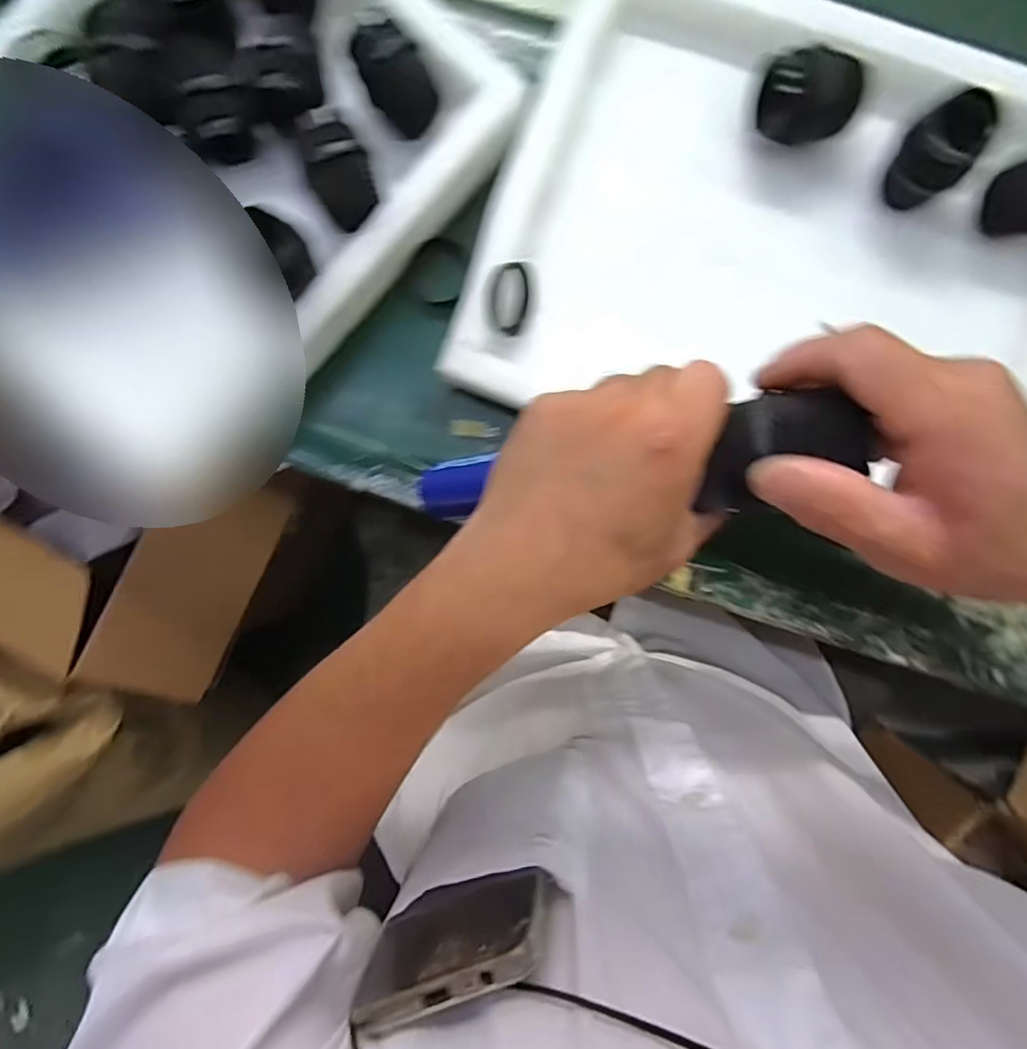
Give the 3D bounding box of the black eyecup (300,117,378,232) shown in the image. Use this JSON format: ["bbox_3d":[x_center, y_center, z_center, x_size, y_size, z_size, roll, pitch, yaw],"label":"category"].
[{"bbox_3d":[-0.108,-0.221,0.363,0.036,0.030,0.059,-27,87,3],"label":"black eyecup"}]

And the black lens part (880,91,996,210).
[{"bbox_3d":[0.244,-0.214,0.339,0.037,0.058,0.036,0,89,3],"label":"black lens part"}]

